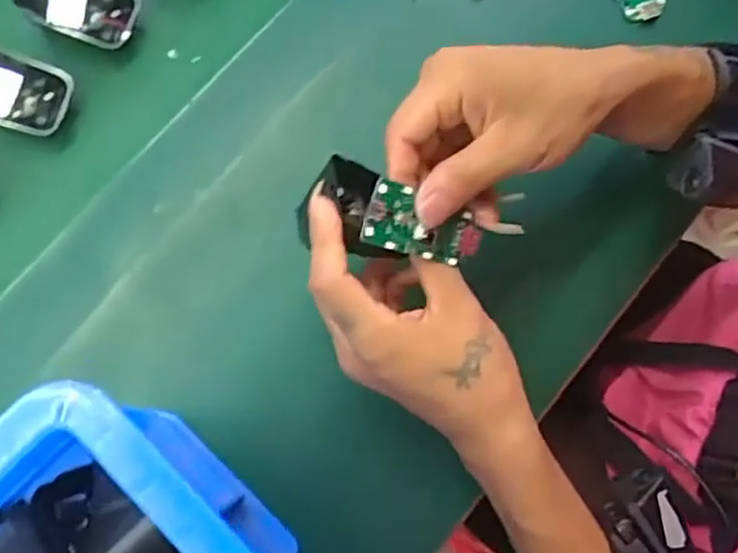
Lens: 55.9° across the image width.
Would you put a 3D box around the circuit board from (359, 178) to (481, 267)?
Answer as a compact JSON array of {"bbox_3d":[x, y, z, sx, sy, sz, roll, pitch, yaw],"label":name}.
[{"bbox_3d":[0.028,-0.024,0.345,0.064,0.006,0.030,15,97,-27],"label":"circuit board"}]

